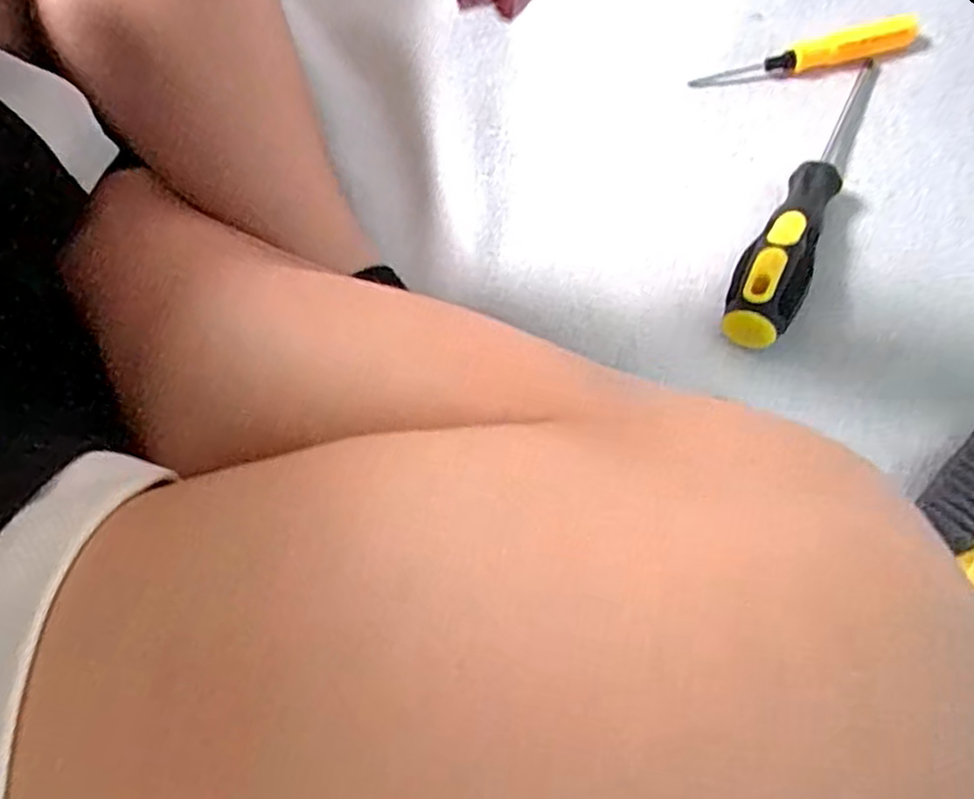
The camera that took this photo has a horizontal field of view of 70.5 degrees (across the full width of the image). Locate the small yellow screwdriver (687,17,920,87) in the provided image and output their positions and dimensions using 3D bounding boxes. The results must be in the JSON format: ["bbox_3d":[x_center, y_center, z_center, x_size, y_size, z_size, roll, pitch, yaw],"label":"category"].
[{"bbox_3d":[0.186,-0.201,0.402,0.130,0.017,0.014,-9,67,-1],"label":"small yellow screwdriver"}]

